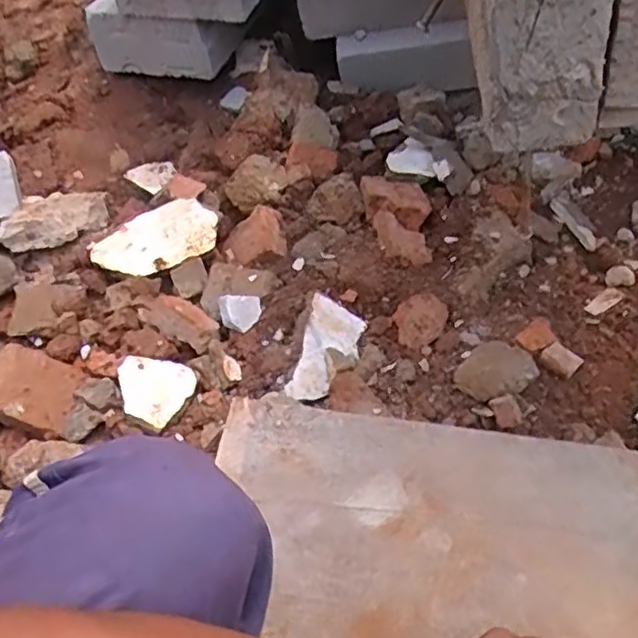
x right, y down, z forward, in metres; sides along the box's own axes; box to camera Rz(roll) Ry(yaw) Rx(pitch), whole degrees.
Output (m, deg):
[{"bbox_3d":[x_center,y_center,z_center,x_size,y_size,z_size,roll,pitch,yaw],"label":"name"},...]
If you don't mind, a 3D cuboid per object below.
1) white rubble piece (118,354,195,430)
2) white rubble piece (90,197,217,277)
[{"bbox_3d":[-0.192,0.079,0.763,0.084,0.020,0.074,22,61,13],"label":"white rubble piece"},{"bbox_3d":[-0.218,-0.104,0.895,0.160,0.028,0.095,-28,62,-16],"label":"white rubble piece"}]

